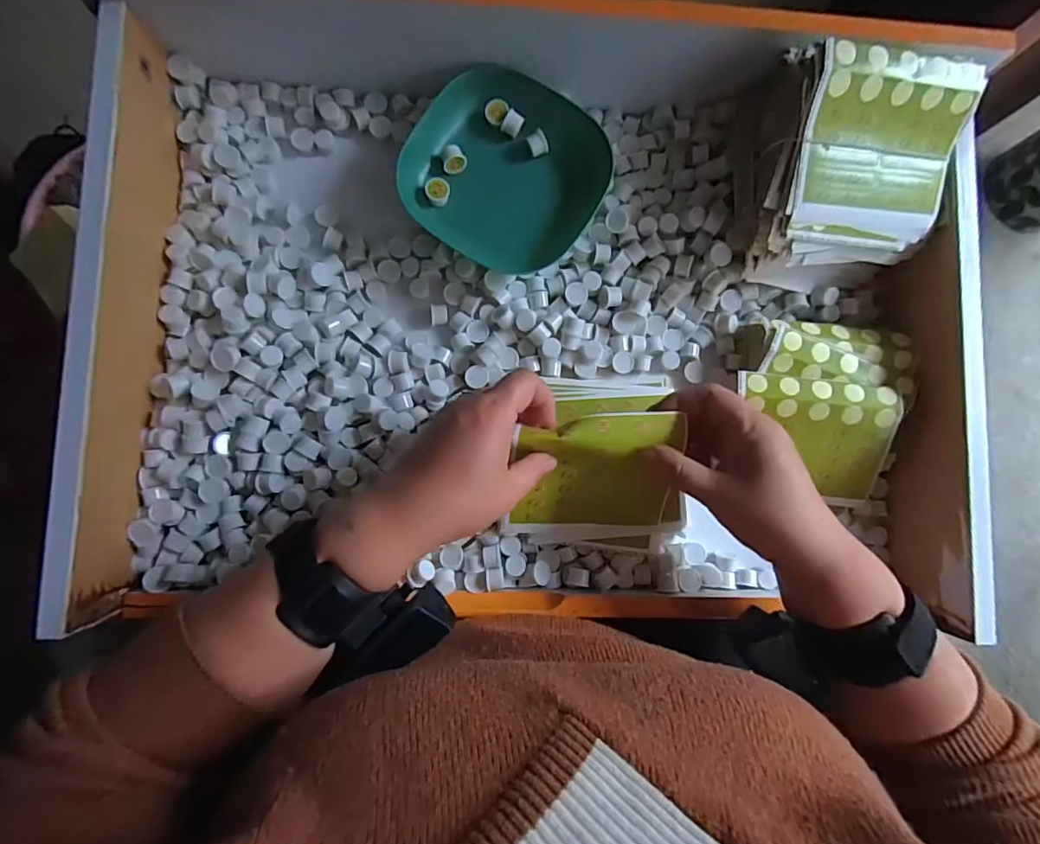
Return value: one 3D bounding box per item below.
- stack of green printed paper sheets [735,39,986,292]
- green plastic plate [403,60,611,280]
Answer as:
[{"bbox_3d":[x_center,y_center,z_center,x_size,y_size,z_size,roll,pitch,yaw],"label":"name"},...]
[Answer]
[{"bbox_3d":[0.230,-0.171,0.367,0.134,0.080,0.147,3,107,-2],"label":"stack of green printed paper sheets"},{"bbox_3d":[-0.010,-0.179,0.381,0.136,0.031,0.128,33,84,0],"label":"green plastic plate"}]

